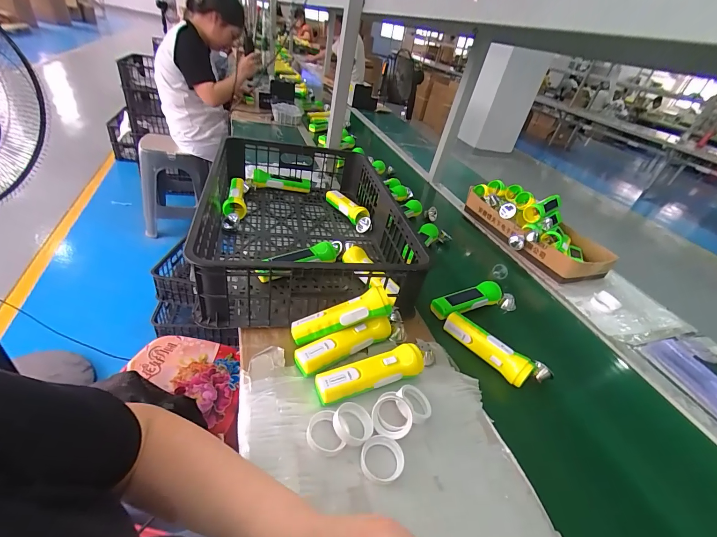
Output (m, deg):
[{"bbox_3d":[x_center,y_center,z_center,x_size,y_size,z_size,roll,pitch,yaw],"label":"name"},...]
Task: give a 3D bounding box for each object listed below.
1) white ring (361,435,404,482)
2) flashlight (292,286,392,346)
[{"bbox_3d":[0.031,0.240,0.418,0.055,0.008,0.052,9,36,-6],"label":"white ring"},{"bbox_3d":[-0.028,0.081,0.541,0.163,0.039,0.045,-20,43,-6],"label":"flashlight"}]

